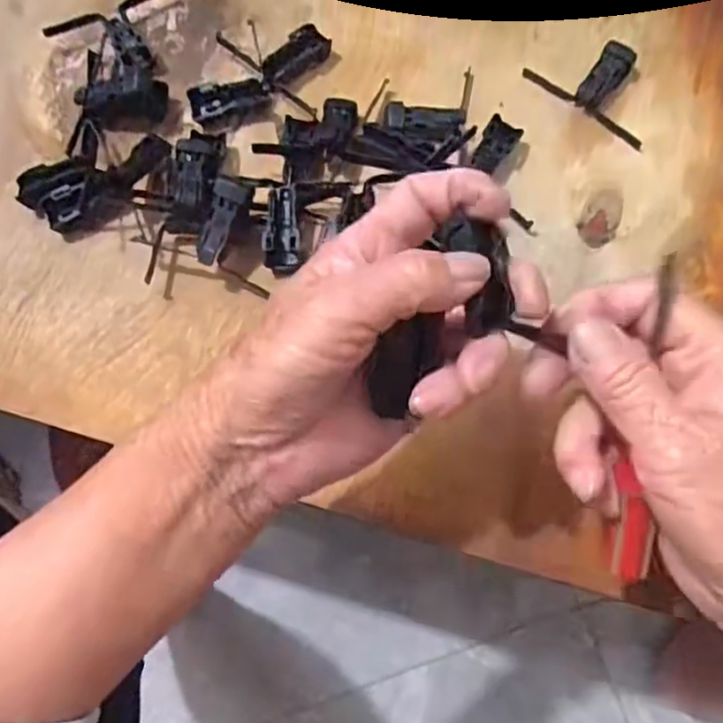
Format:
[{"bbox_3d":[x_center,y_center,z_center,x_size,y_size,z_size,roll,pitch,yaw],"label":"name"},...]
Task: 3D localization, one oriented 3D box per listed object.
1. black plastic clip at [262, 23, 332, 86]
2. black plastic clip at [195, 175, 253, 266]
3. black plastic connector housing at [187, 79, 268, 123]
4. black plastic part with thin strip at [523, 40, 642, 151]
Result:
[{"bbox_3d":[-0.042,-0.188,0.408,0.048,0.012,0.021,-43,77,-12],"label":"black plastic clip"},{"bbox_3d":[-0.076,-0.075,0.356,0.015,0.014,0.047,24,92,8],"label":"black plastic clip"},{"bbox_3d":[-0.080,-0.157,0.395,0.045,0.010,0.017,-13,72,-4],"label":"black plastic connector housing"},{"bbox_3d":[0.148,-0.171,0.401,0.082,0.015,0.048,40,76,12],"label":"black plastic part with thin strip"}]

